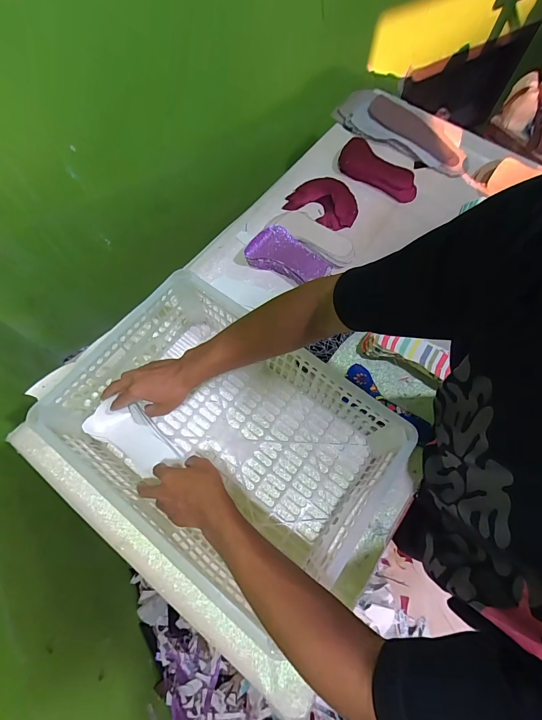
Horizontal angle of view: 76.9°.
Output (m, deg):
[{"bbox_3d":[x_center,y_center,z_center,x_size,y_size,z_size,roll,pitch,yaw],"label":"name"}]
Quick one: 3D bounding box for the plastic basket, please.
[{"bbox_3d":[-0.054,0.123,0.520,0.484,0.147,0.313,35,72,13],"label":"plastic basket"}]

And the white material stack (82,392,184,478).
[{"bbox_3d":[-0.225,0.126,0.561,0.153,0.021,0.077,34,71,-1],"label":"white material stack"}]

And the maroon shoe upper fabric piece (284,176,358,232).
[{"bbox_3d":[0.125,-0.364,0.781,0.160,0.029,0.116,28,70,11],"label":"maroon shoe upper fabric piece"}]

